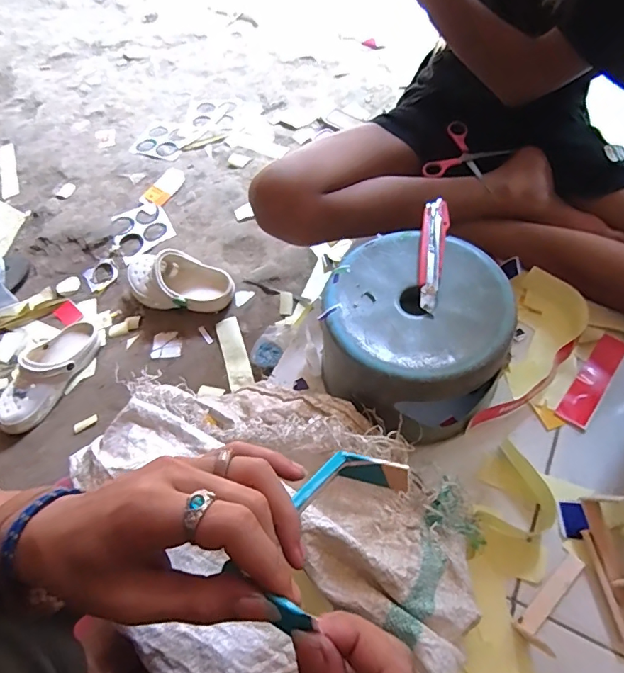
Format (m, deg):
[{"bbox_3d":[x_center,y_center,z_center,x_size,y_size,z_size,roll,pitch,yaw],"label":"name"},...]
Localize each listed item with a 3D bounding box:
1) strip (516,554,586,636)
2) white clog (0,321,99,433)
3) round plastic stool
[{"bbox_3d":[0.268,0.287,0.517,0.101,0.007,0.020,-38,63,-18],"label":"strip"},{"bbox_3d":[-0.517,0.068,0.904,0.099,0.073,0.245,23,63,18],"label":"white clog"},{"bbox_3d":[0.134,0.006,0.622,0.223,0.164,0.223,-2,58,3],"label":"round plastic stool"}]

